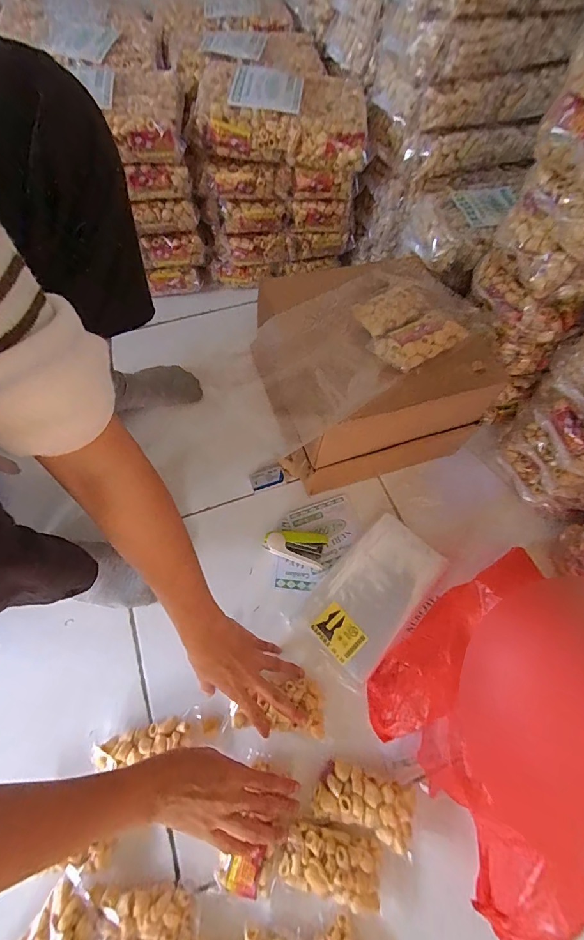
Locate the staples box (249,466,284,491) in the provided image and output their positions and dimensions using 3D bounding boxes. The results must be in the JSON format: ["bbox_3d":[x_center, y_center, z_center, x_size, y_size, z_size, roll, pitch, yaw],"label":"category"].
[{"bbox_3d":[-0.039,0.013,0.592,0.052,0.014,0.027,-18,66,-12],"label":"staples box"}]

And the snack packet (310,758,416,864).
[{"bbox_3d":[0.078,0.360,0.411,0.103,0.023,0.054,17,64,5],"label":"snack packet"}]

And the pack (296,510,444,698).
[{"bbox_3d":[0.111,0.168,0.518,0.115,0.018,0.215,40,68,15],"label":"pack"}]

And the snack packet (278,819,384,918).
[{"bbox_3d":[0.042,0.410,0.393,0.104,0.019,0.060,16,63,4],"label":"snack packet"}]

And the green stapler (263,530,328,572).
[{"bbox_3d":[0.004,0.108,0.540,0.085,0.028,0.043,15,63,3],"label":"green stapler"}]

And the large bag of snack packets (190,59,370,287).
[{"bbox_3d":[-0.021,-0.498,0.674,0.262,0.258,0.164,7,64,1],"label":"large bag of snack packets"}]

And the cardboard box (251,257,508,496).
[{"bbox_3d":[0.103,-0.145,0.566,0.265,0.199,0.264,-15,65,-10],"label":"cardboard box"}]

